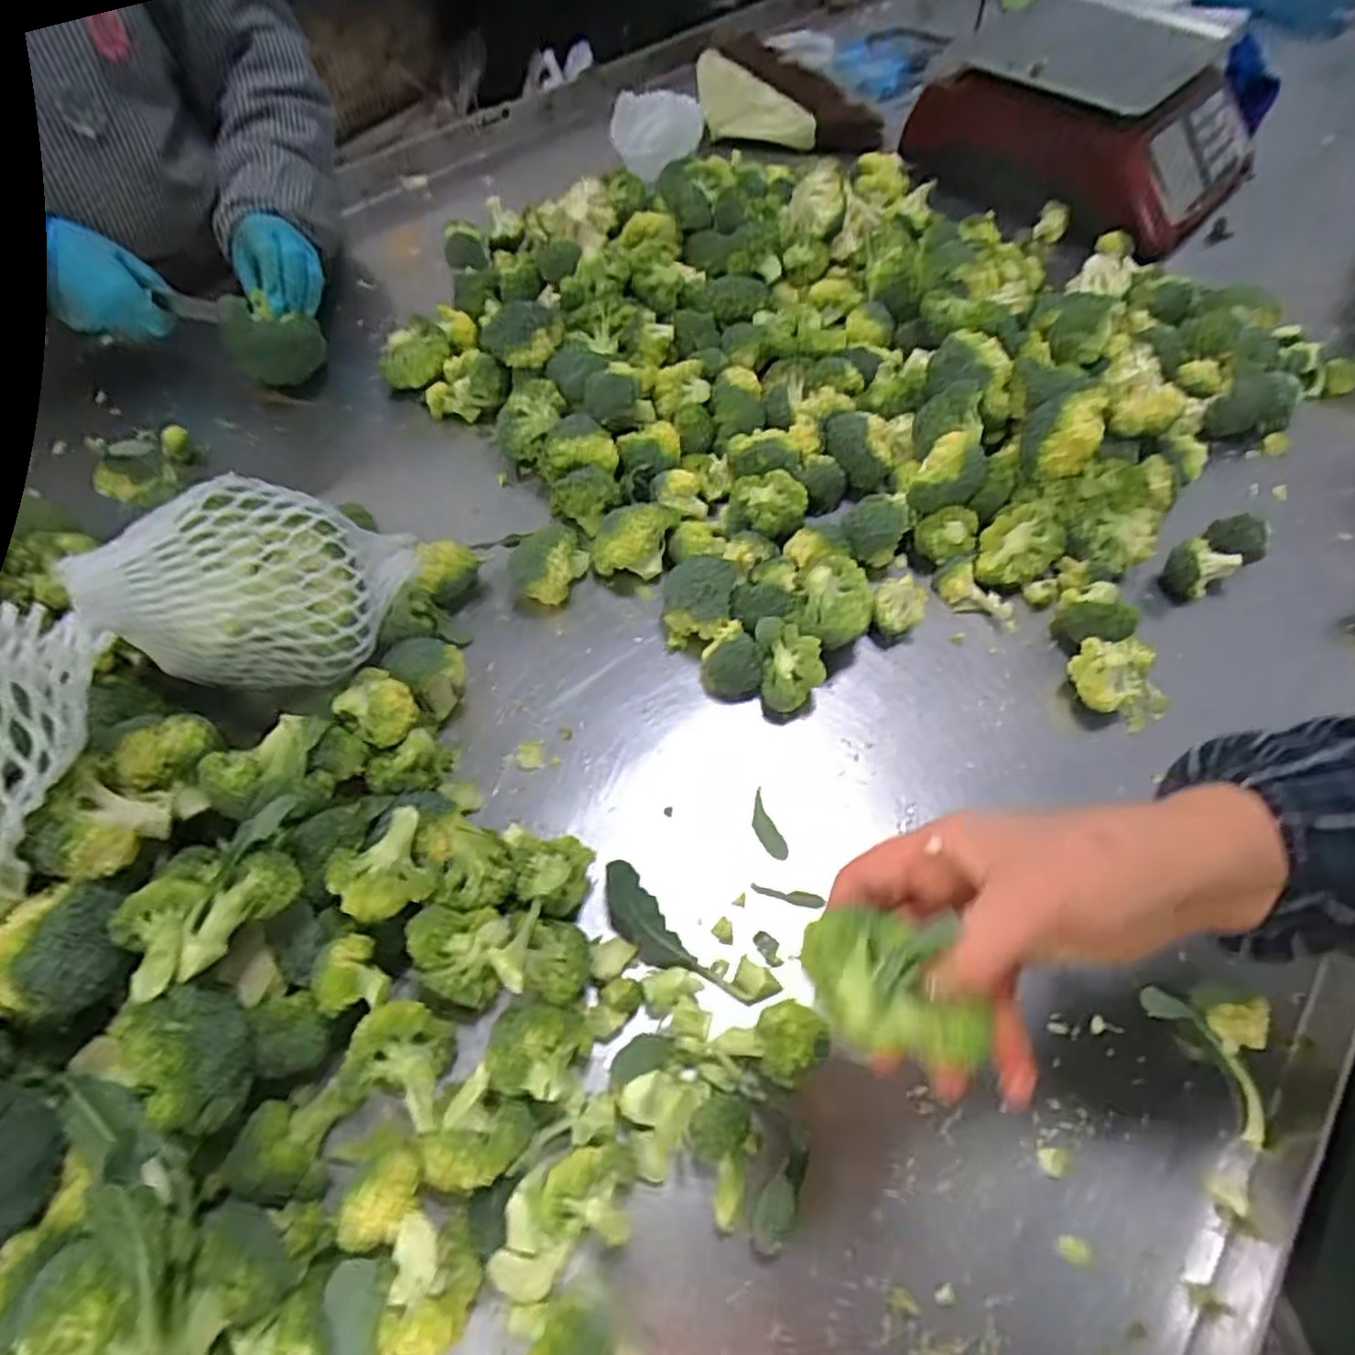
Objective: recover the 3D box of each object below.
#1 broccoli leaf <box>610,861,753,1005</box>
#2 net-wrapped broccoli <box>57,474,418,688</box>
[{"bbox_3d":[-0.009,0.152,0.419,0.031,0.008,0.105,-36,66,-22],"label":"broccoli leaf"},{"bbox_3d":[-0.237,-0.057,0.424,0.160,0.095,0.101,-24,62,-16],"label":"net-wrapped broccoli"}]

